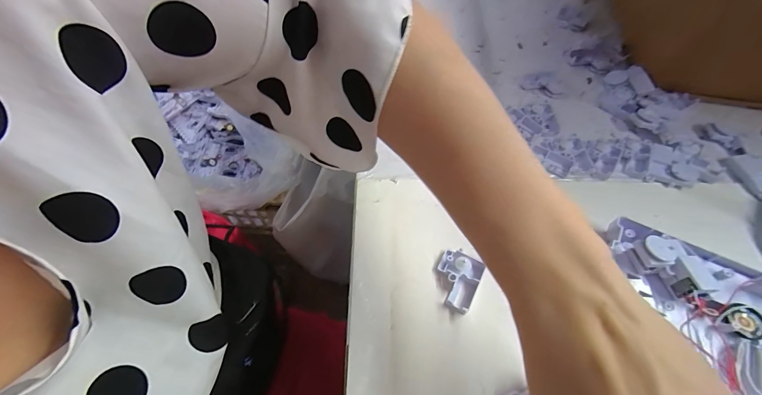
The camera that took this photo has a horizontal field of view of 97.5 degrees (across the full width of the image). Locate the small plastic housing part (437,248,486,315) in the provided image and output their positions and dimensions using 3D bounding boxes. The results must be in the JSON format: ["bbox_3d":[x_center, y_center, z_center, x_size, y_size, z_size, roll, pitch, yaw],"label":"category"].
[{"bbox_3d":[0.062,0.066,0.274,0.035,0.013,0.045,25,59,14],"label":"small plastic housing part"}]

